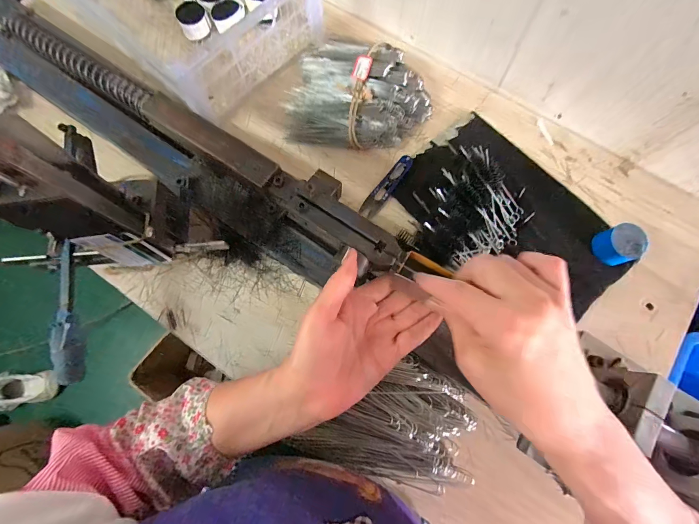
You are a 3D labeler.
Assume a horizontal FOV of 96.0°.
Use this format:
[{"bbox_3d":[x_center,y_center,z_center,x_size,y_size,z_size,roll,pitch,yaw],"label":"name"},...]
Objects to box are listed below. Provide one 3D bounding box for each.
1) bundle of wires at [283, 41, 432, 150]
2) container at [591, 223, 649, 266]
[{"bbox_3d":[0.015,-0.269,0.488,0.221,0.050,0.187,3,75,1],"label":"bundle of wires"},{"bbox_3d":[0.364,-0.022,0.429,0.053,0.042,0.048,-23,76,-6],"label":"container"}]

